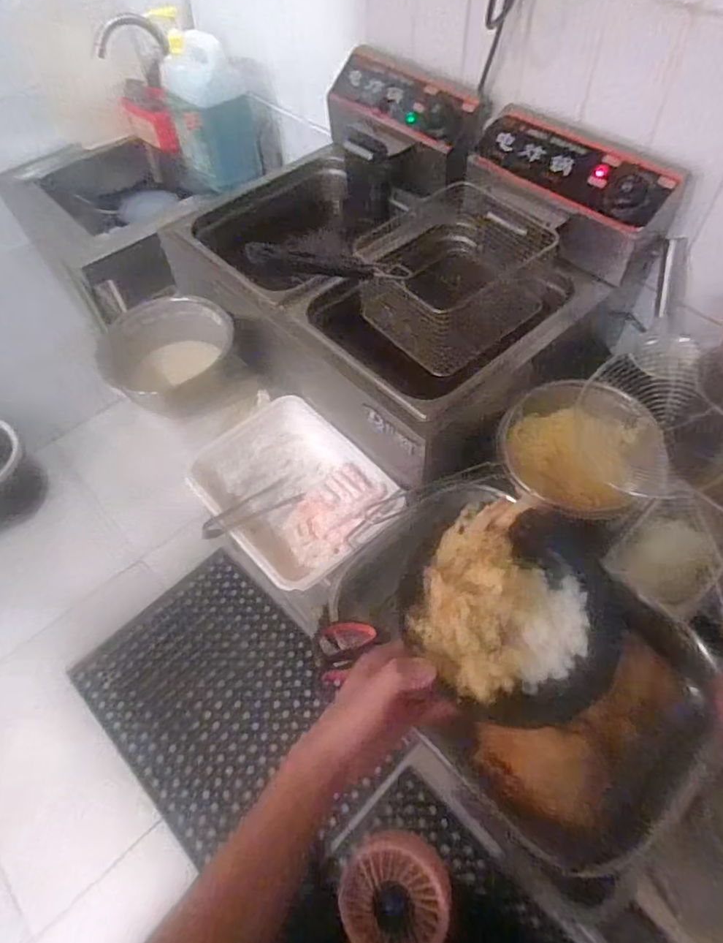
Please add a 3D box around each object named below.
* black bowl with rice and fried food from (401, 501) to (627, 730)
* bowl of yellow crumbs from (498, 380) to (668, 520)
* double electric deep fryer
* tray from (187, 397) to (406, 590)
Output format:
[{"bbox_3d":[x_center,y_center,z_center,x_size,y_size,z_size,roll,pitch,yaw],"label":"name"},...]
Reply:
[{"bbox_3d":[0.123,0.118,0.478,0.189,0.075,0.189,8,68,-19],"label":"black bowl with rice and fried food"},{"bbox_3d":[0.269,-0.026,0.680,0.195,0.082,0.154,10,57,9],"label":"bowl of yellow crumbs"},{"bbox_3d":[0.039,-0.297,0.778,0.563,0.259,0.435,35,64,23],"label":"double electric deep fryer"},{"bbox_3d":[-0.094,0.030,0.738,0.208,0.054,0.259,-37,62,-21],"label":"tray"}]

